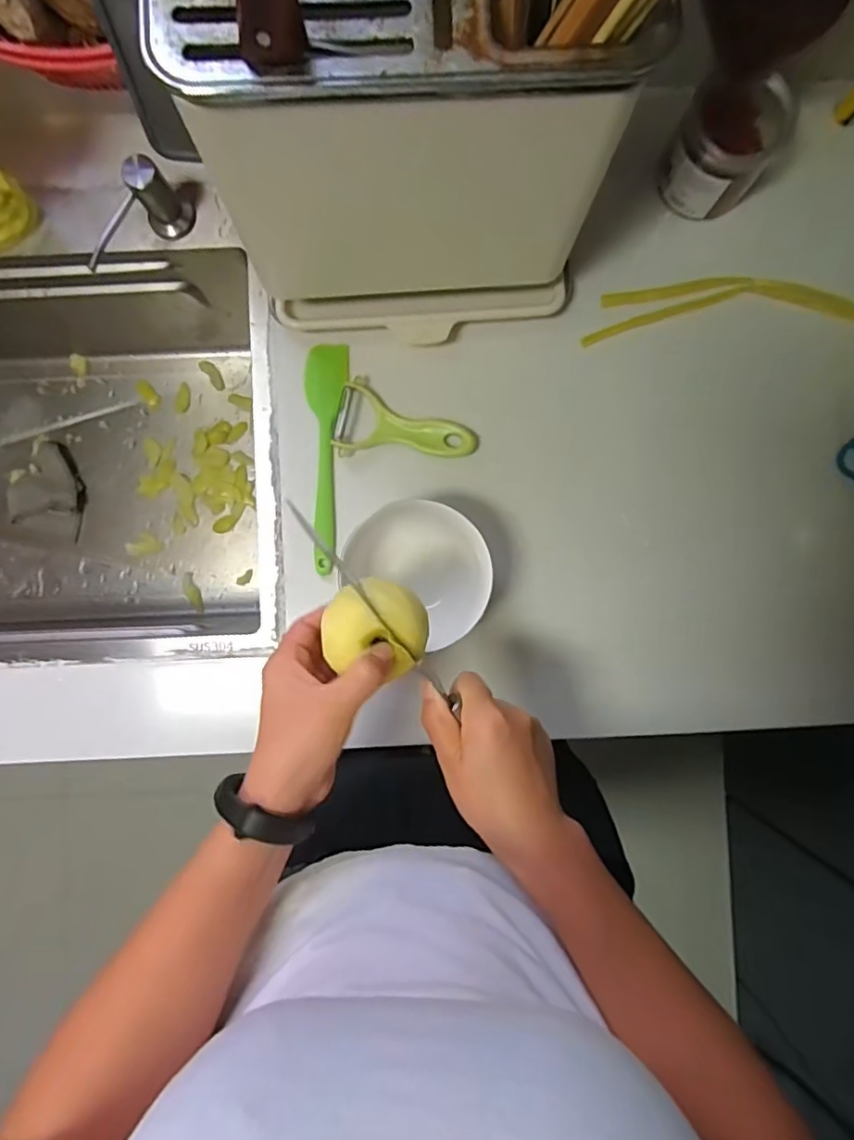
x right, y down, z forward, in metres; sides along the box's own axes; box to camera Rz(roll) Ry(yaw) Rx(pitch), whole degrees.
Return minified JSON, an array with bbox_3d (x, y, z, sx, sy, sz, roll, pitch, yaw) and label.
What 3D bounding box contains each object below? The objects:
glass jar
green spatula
[{"bbox_3d":[0.256,-0.364,0.491,0.081,0.070,0.080,0,89,0],"label":"glass jar"},{"bbox_3d":[-0.095,-0.103,0.523,0.038,0.020,0.207,2,89,0],"label":"green spatula"}]

